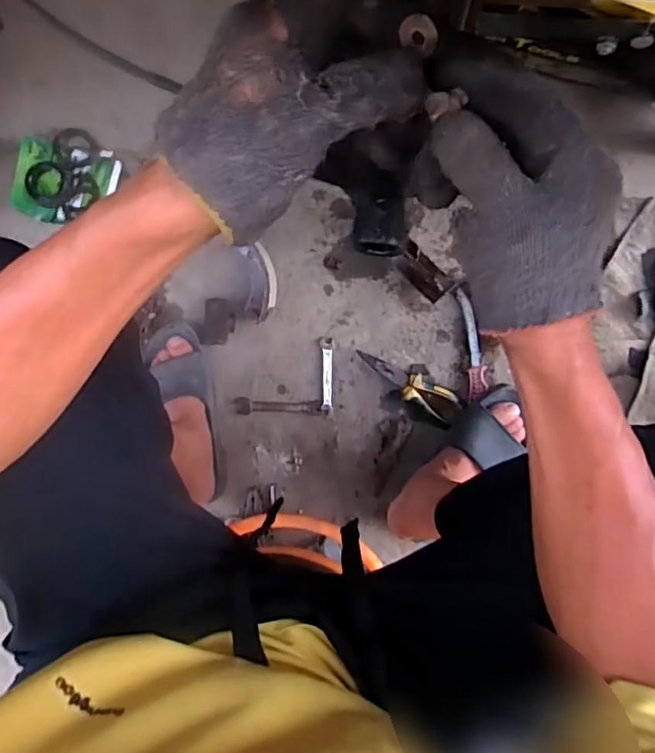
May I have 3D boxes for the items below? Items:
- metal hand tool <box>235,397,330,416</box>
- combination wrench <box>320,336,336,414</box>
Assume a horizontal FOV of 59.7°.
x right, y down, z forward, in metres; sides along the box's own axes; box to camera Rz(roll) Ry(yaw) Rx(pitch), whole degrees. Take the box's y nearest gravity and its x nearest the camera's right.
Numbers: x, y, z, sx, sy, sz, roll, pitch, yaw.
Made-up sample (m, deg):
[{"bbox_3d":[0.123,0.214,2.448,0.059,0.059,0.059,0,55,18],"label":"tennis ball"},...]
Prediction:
[{"bbox_3d":[-0.070,0.047,0.873,0.139,0.011,0.025,2,91,1],"label":"metal hand tool"},{"bbox_3d":[0.001,-0.003,0.874,0.021,0.013,0.115,1,91,1],"label":"combination wrench"}]

